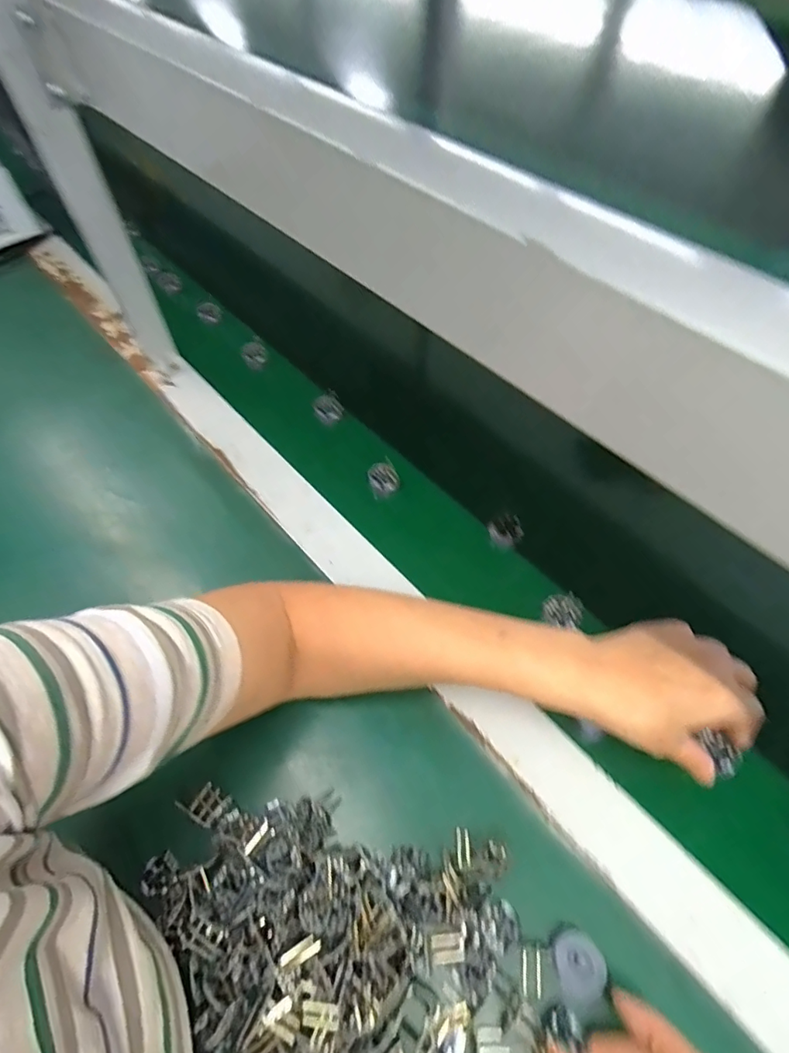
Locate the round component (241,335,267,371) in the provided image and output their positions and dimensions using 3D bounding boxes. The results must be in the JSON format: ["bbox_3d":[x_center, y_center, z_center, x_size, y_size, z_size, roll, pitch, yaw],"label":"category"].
[{"bbox_3d":[-0.167,-0.204,0.628,0.027,0.026,0.028,-1,56,1],"label":"round component"}]

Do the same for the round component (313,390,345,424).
[{"bbox_3d":[-0.071,-0.127,0.571,0.030,0.026,0.028,-1,56,1],"label":"round component"}]

